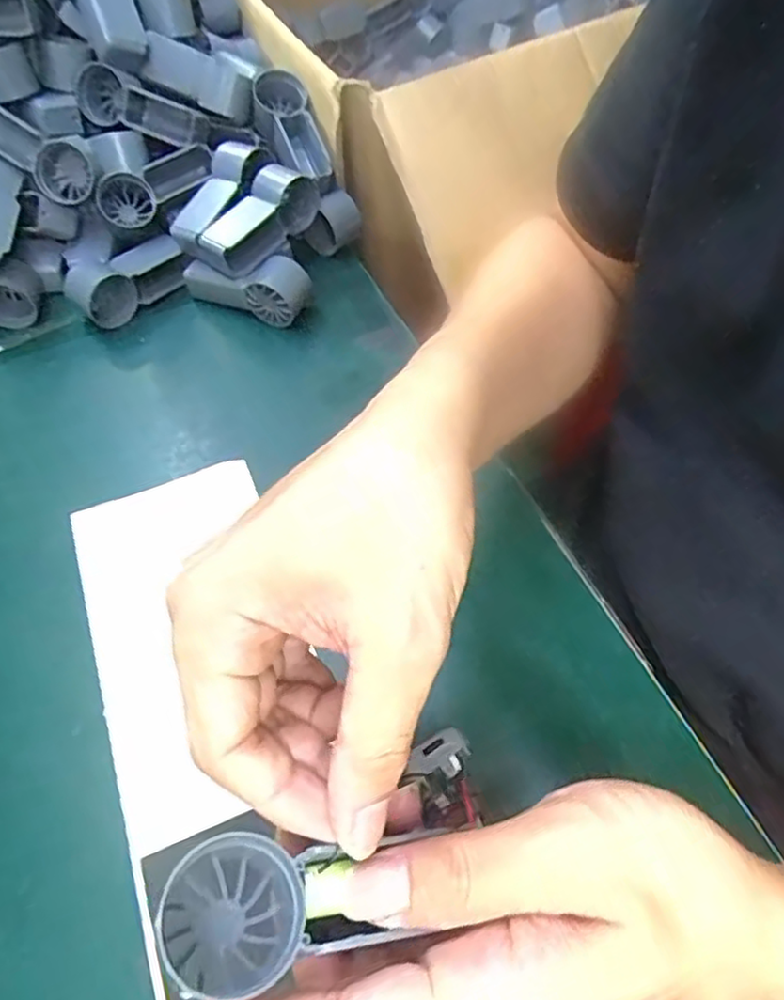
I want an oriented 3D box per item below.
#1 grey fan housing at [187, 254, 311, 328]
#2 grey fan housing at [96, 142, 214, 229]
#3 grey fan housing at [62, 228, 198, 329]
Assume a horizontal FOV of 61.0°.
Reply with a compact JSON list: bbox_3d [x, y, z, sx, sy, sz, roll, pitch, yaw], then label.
[{"bbox_3d":[-0.105,-0.158,0.484,0.090,0.041,0.032,20,60,14],"label":"grey fan housing"},{"bbox_3d":[-0.173,-0.233,0.489,0.087,0.034,0.031,-29,60,-1],"label":"grey fan housing"},{"bbox_3d":[-0.192,-0.162,0.489,0.085,0.034,0.042,-27,61,-15],"label":"grey fan housing"}]

